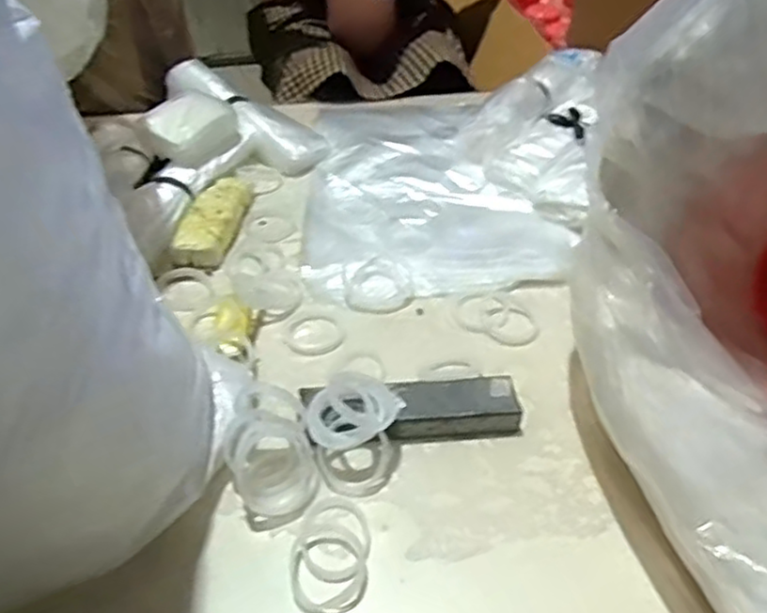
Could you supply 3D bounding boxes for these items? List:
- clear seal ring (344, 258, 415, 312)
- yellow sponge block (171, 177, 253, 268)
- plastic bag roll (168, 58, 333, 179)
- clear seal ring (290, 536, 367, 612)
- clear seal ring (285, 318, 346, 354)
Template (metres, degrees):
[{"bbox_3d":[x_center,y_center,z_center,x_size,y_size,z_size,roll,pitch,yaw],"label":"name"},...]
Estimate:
[{"bbox_3d":[-0.006,-0.021,0.756,0.071,0.005,0.062,-23,72,-15],"label":"clear seal ring"},{"bbox_3d":[-0.205,-0.108,0.852,0.058,0.028,0.157,4,40,6],"label":"yellow sponge block"},{"bbox_3d":[-0.208,-0.283,1.018,0.299,0.075,0.088,28,48,30],"label":"plastic bag roll"},{"bbox_3d":[-0.042,0.198,0.515,0.057,0.009,0.055,-1,40,1],"label":"clear seal ring"},{"bbox_3d":[-0.070,0.029,0.710,0.056,0.004,0.060,-1,40,1],"label":"clear seal ring"}]

